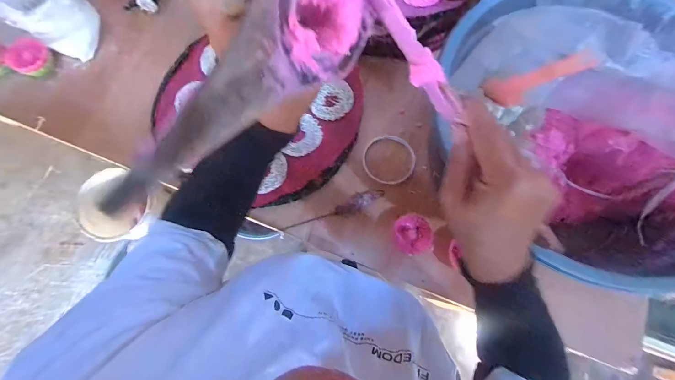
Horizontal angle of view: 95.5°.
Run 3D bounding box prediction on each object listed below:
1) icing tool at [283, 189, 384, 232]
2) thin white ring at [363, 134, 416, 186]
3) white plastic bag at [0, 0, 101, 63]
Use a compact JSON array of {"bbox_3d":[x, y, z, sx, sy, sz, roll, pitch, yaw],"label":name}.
[{"bbox_3d":[-0.003,0.033,0.510,0.167,0.004,0.027,-18,76,-5],"label":"icing tool"},{"bbox_3d":[0.088,-0.052,0.522,0.087,0.009,0.085,0,75,0],"label":"thin white ring"},{"bbox_3d":[-0.488,-0.305,0.528,0.086,0.102,0.112,33,78,8],"label":"white plastic bag"}]

